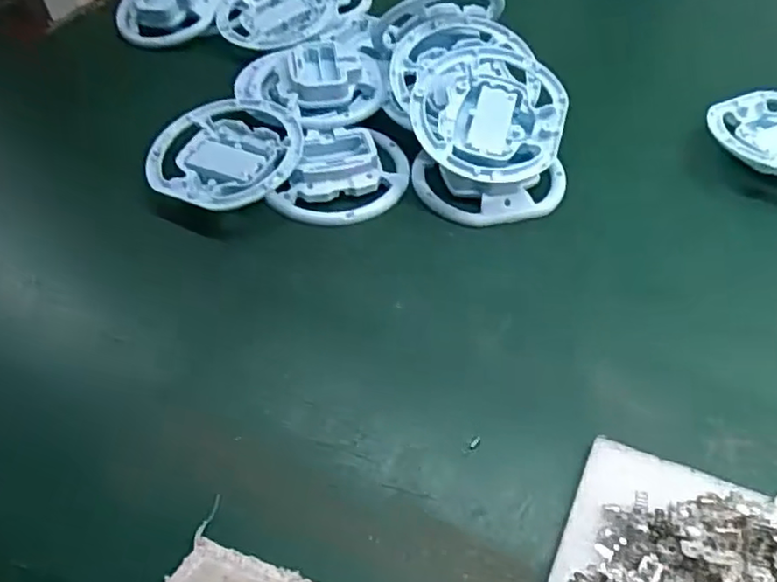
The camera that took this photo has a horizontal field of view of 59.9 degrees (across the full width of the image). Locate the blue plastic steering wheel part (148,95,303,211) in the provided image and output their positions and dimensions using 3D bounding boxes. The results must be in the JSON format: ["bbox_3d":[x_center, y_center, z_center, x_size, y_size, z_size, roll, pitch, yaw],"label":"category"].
[{"bbox_3d":[-0.112,-0.097,0.462,0.104,0.018,0.101,-1,50,1],"label":"blue plastic steering wheel part"}]

